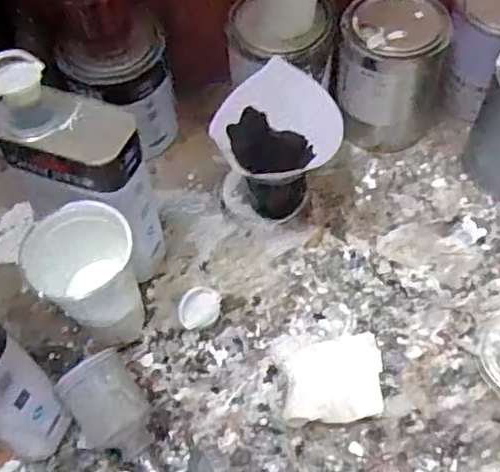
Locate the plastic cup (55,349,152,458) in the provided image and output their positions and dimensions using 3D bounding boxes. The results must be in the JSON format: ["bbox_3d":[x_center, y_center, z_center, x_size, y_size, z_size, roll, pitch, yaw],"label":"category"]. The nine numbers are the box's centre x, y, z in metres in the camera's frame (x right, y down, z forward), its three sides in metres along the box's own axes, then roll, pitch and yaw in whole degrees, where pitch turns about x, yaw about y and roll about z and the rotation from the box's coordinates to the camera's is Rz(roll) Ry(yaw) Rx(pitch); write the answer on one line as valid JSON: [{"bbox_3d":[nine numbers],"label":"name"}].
[{"bbox_3d":[-0.111,0.143,0.495,0.062,0.076,0.076,-32,63,-15],"label":"plastic cup"}]

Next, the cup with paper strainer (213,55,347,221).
[{"bbox_3d":[0.025,-0.082,0.601,0.114,0.127,0.095,-32,63,-15],"label":"cup with paper strainer"}]

